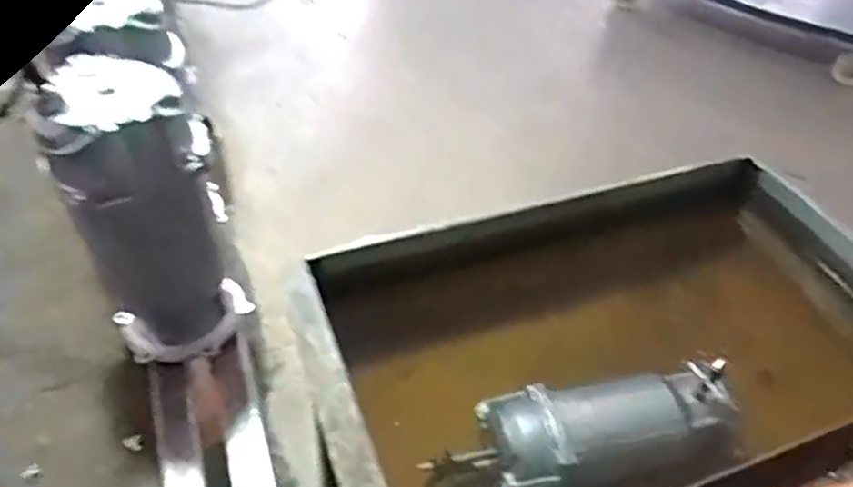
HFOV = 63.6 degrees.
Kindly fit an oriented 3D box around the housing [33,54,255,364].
[{"bbox_3d":[-0.267,-0.023,0.678,0.128,0.301,0.126,-29,53,-28],"label":"housing"}]

